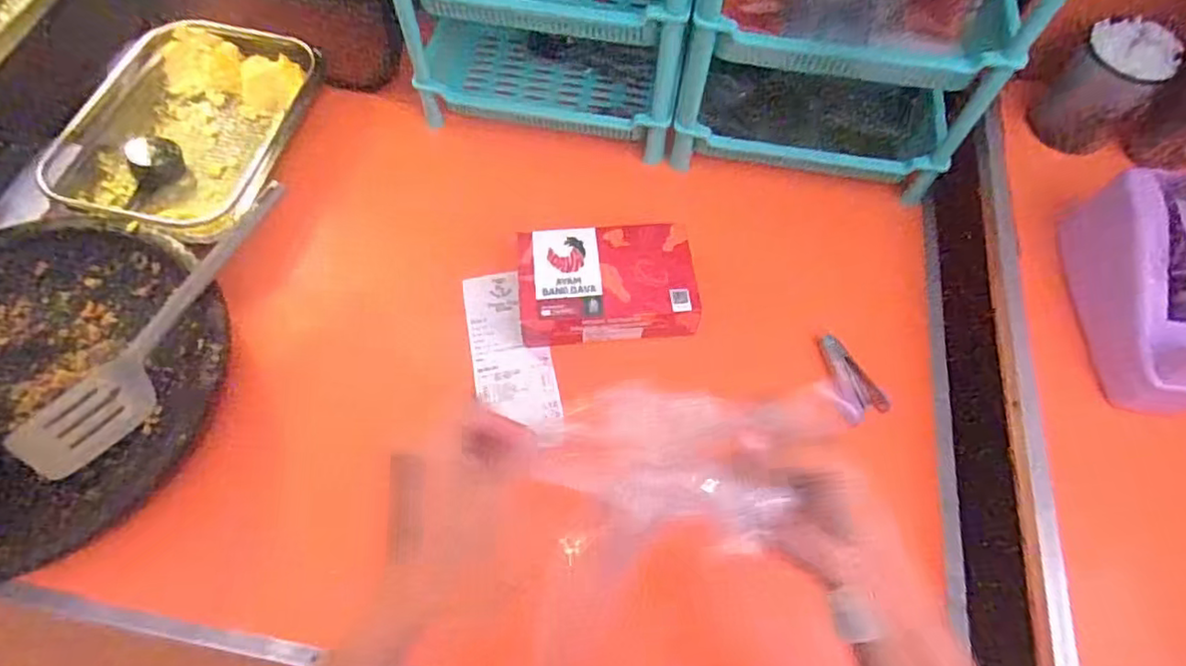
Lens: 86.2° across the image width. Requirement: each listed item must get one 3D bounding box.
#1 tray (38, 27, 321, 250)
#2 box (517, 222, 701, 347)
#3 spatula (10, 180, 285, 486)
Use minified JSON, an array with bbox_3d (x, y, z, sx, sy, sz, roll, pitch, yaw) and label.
[{"bbox_3d":[-0.458,-0.239,0.744,0.230,0.060,0.313,15,63,5],"label":"tray"},{"bbox_3d":[0.013,-0.045,0.652,0.172,0.058,0.122,-4,63,-4],"label":"box"},{"bbox_3d":[-0.387,-0.009,0.585,0.075,0.037,0.313,33,66,14],"label":"spatula"}]

